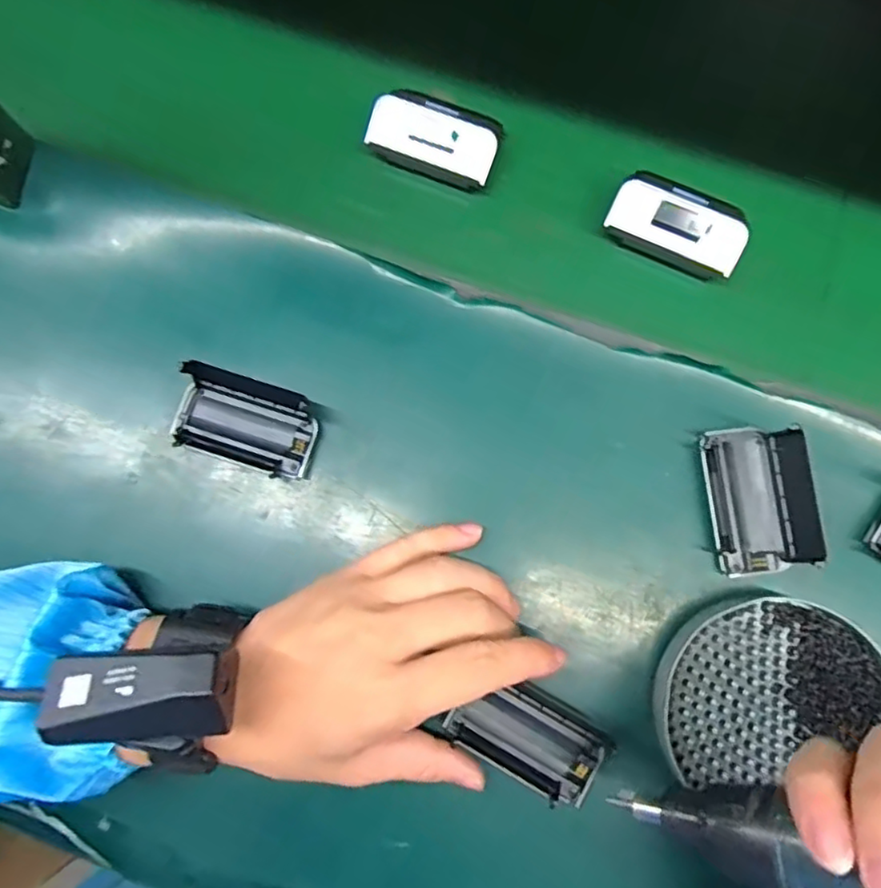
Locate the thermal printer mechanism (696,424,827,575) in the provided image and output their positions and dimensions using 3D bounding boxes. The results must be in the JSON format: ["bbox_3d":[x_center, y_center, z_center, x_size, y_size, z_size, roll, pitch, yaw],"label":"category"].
[{"bbox_3d":[0.166,0.029,0.331,0.047,0.033,0.074,-6,80,-1],"label":"thermal printer mechanism"}]

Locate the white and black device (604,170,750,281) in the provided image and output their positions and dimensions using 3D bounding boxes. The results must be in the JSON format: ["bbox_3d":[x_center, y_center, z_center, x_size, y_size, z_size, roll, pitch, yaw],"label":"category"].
[{"bbox_3d":[0.135,-0.125,0.362,0.075,0.023,0.037,23,81,5],"label":"white and black device"}]

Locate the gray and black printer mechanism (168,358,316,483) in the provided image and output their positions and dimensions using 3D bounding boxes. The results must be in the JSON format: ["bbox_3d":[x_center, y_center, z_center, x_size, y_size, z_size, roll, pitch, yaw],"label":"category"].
[{"bbox_3d":[-0.105,-0.012,0.339,0.075,0.033,0.044,18,80,4],"label":"gray and black printer mechanism"}]

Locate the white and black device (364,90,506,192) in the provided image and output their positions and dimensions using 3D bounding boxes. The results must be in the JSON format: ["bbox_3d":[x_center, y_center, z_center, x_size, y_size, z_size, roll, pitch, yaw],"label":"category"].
[{"bbox_3d":[-0.002,-0.181,0.374,0.075,0.025,0.037,20,81,4],"label":"white and black device"}]

